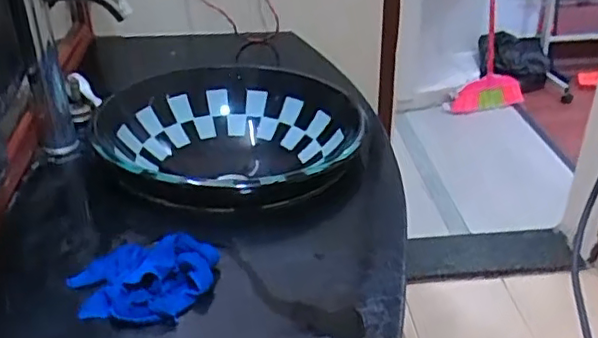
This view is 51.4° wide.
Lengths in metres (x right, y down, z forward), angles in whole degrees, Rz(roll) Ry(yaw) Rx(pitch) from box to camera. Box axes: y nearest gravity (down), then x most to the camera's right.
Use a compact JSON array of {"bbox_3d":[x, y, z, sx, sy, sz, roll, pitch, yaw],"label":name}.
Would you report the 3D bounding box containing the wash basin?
[{"bbox_3d":[-0.078,-0.045,0.968,0.369,0.111,0.344,0,31,0],"label":"wash basin"}]

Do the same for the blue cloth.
[{"bbox_3d":[-0.167,0.115,0.664,0.152,0.037,0.095,-3,34,-7],"label":"blue cloth"}]

